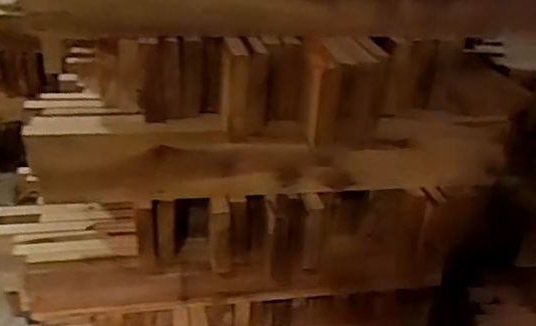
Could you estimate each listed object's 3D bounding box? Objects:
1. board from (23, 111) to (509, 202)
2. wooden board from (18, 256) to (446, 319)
[{"bbox_3d":[0.020,-0.004,0.601,0.485,0.077,0.024,-2,29,-13],"label":"board"},{"bbox_3d":[-0.029,0.133,0.669,0.462,0.072,0.024,-1,29,-11],"label":"wooden board"}]

